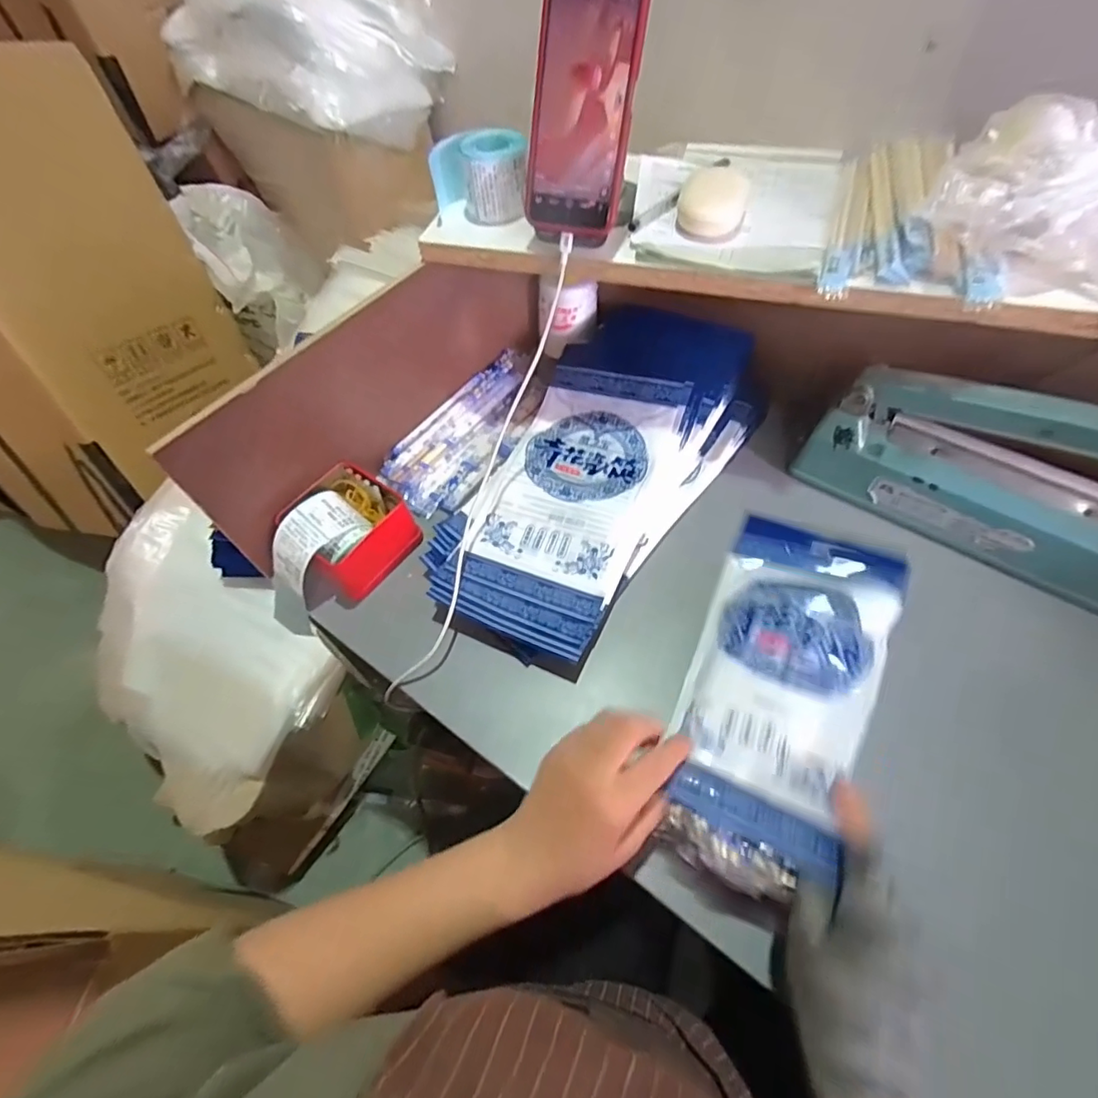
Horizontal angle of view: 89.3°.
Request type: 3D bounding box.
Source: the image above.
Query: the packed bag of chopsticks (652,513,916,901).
[{"bbox_3d":[0.190,0.087,0.446,0.148,0.035,0.323,22,50,17],"label":"packed bag of chopsticks"}]

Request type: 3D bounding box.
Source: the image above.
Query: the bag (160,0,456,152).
[{"bbox_3d":[-0.443,-0.920,1.007,0.508,0.173,0.316,30,64,21],"label":"bag"}]

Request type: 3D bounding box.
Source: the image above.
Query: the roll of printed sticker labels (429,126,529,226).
[{"bbox_3d":[-0.064,-0.344,0.516,0.086,0.061,0.055,-9,57,-2],"label":"roll of printed sticker labels"}]

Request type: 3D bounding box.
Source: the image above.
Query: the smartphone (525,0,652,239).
[{"bbox_3d":[0.026,-0.343,0.434,0.078,0.165,0.009,16,28,13],"label":"smartphone"}]

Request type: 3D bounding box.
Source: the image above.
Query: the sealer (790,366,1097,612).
[{"bbox_3d":[0.389,-0.068,0.470,0.299,0.164,0.077,37,66,24],"label":"sealer"}]

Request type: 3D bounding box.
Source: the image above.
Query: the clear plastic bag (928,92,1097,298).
[{"bbox_3d":[0.375,-0.252,0.403,0.176,0.083,0.094,24,62,18],"label":"clear plastic bag"}]

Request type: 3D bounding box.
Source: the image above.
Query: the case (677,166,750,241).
[{"bbox_3d":[0.144,-0.302,0.482,0.055,0.027,0.068,17,60,14],"label":"case"}]

